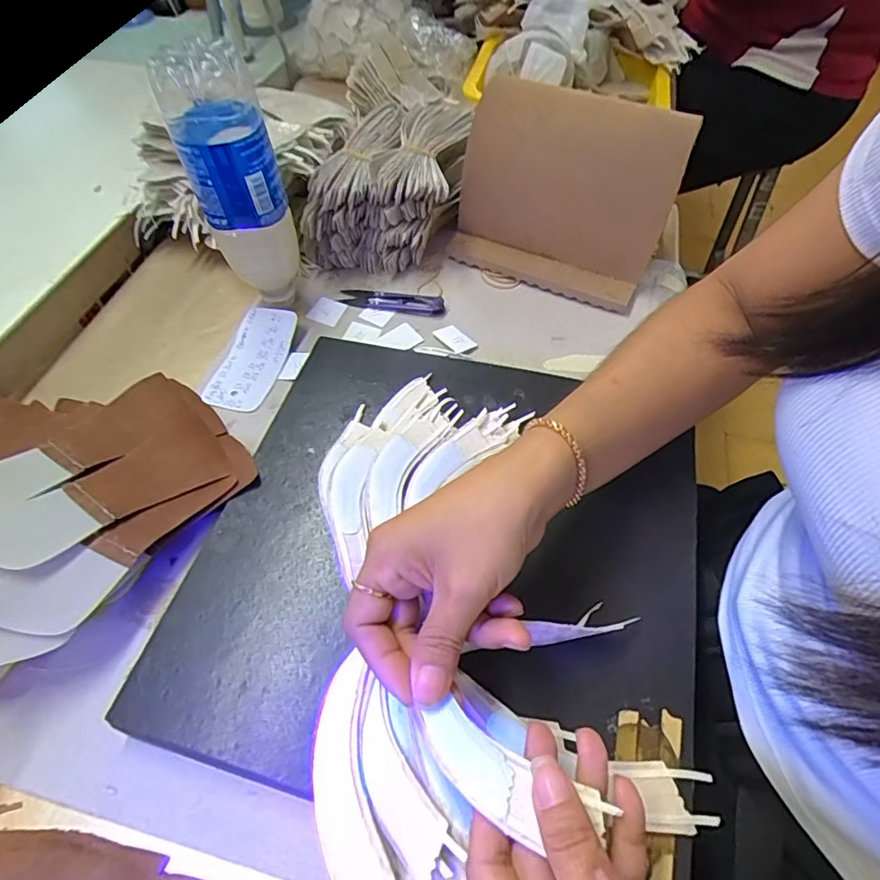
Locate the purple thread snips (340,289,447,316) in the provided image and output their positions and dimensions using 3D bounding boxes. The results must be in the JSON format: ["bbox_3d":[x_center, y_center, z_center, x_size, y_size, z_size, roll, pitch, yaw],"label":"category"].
[{"bbox_3d":[-0.045,-0.131,0.496,0.099,0.008,0.024,9,57,7],"label":"purple thread snips"}]

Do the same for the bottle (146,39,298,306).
[{"bbox_3d":[-0.153,-0.189,0.415,0.064,0.204,0.060,-15,57,-9],"label":"bottle"}]

